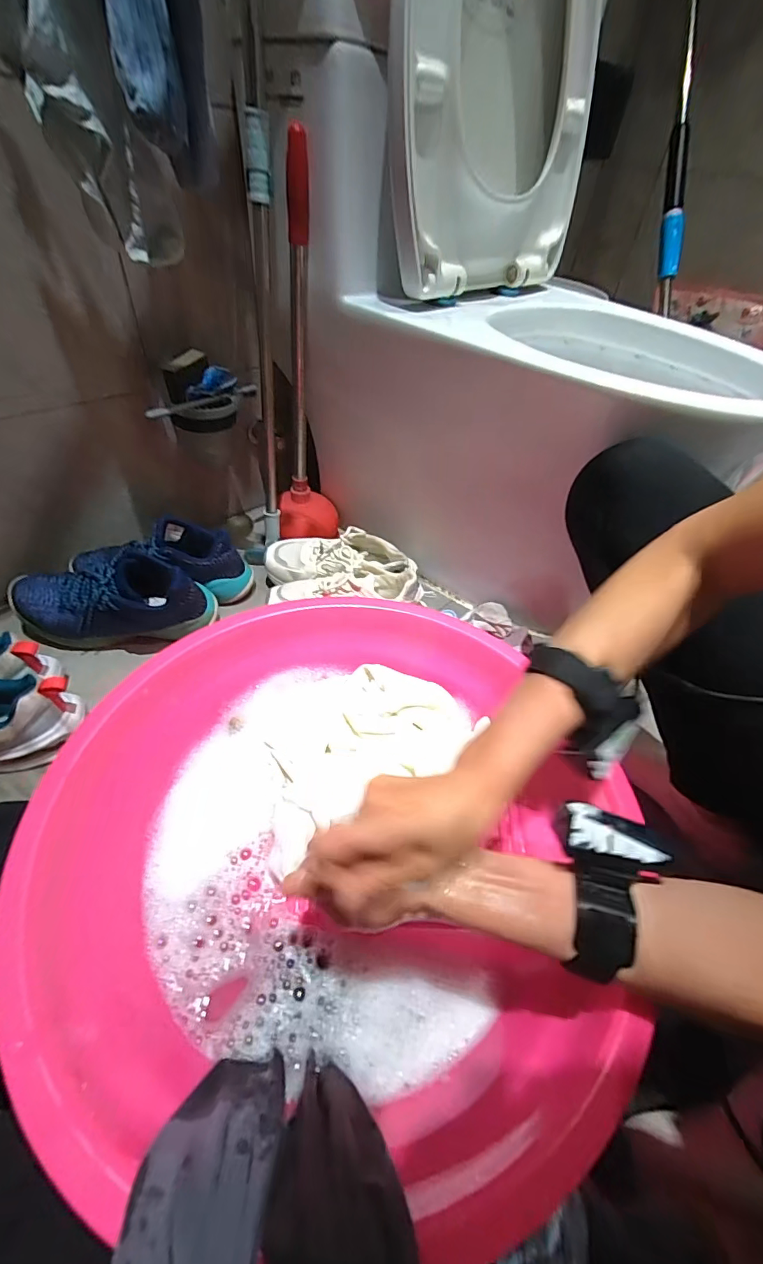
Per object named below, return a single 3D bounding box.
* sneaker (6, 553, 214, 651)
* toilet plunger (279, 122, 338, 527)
[{"bbox_3d":[-0.394,-0.049,0.679,0.267,0.123,0.098,-3,46,-9],"label":"sneaker"},{"bbox_3d":[-0.120,-0.387,0.721,0.111,0.509,0.111,-5,47,-11],"label":"toilet plunger"}]

